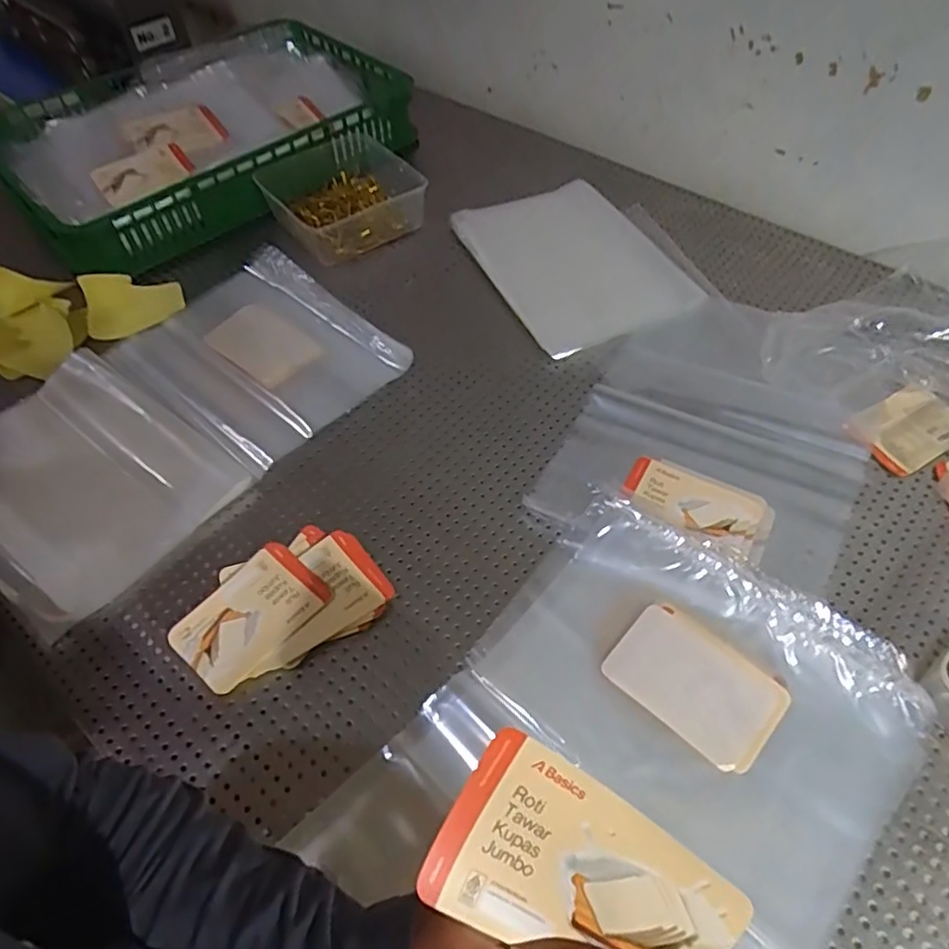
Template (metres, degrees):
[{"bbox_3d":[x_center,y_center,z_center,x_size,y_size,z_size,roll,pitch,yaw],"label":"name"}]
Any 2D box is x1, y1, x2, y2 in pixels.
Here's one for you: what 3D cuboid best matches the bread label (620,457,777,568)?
[{"bbox_3d":[0.237,0.032,0.671,0.150,0.007,0.084,27,57,15],"label":"bread label"}]

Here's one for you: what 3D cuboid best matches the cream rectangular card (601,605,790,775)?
[{"bbox_3d":[0.191,0.179,0.547,0.135,0.010,0.094,36,64,26],"label":"cream rectangular card"}]

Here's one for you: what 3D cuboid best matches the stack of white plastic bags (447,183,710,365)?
[{"bbox_3d":[0.142,-0.294,0.877,0.227,0.025,0.297,-31,73,-14],"label":"stack of white plastic bags"}]

